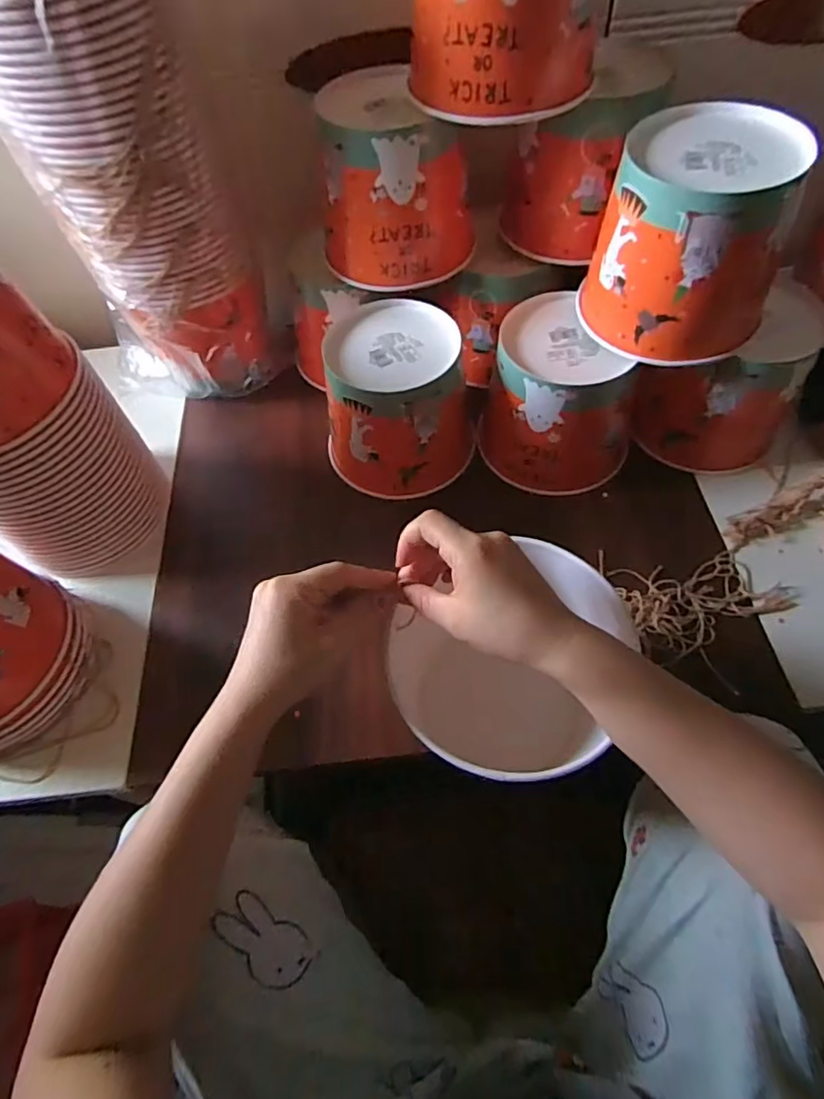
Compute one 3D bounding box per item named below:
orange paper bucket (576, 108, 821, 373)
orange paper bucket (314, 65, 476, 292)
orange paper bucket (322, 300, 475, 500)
[{"bbox_3d":[0.227,-0.251,0.467,0.145,0.137,0.133,20,62,15],"label":"orange paper bucket"},{"bbox_3d":[-0.016,-0.348,0.547,0.144,0.137,0.124,-2,58,3],"label":"orange paper bucket"},{"bbox_3d":[-0.009,-0.151,0.583,0.138,0.127,0.138,-2,58,3],"label":"orange paper bucket"}]

